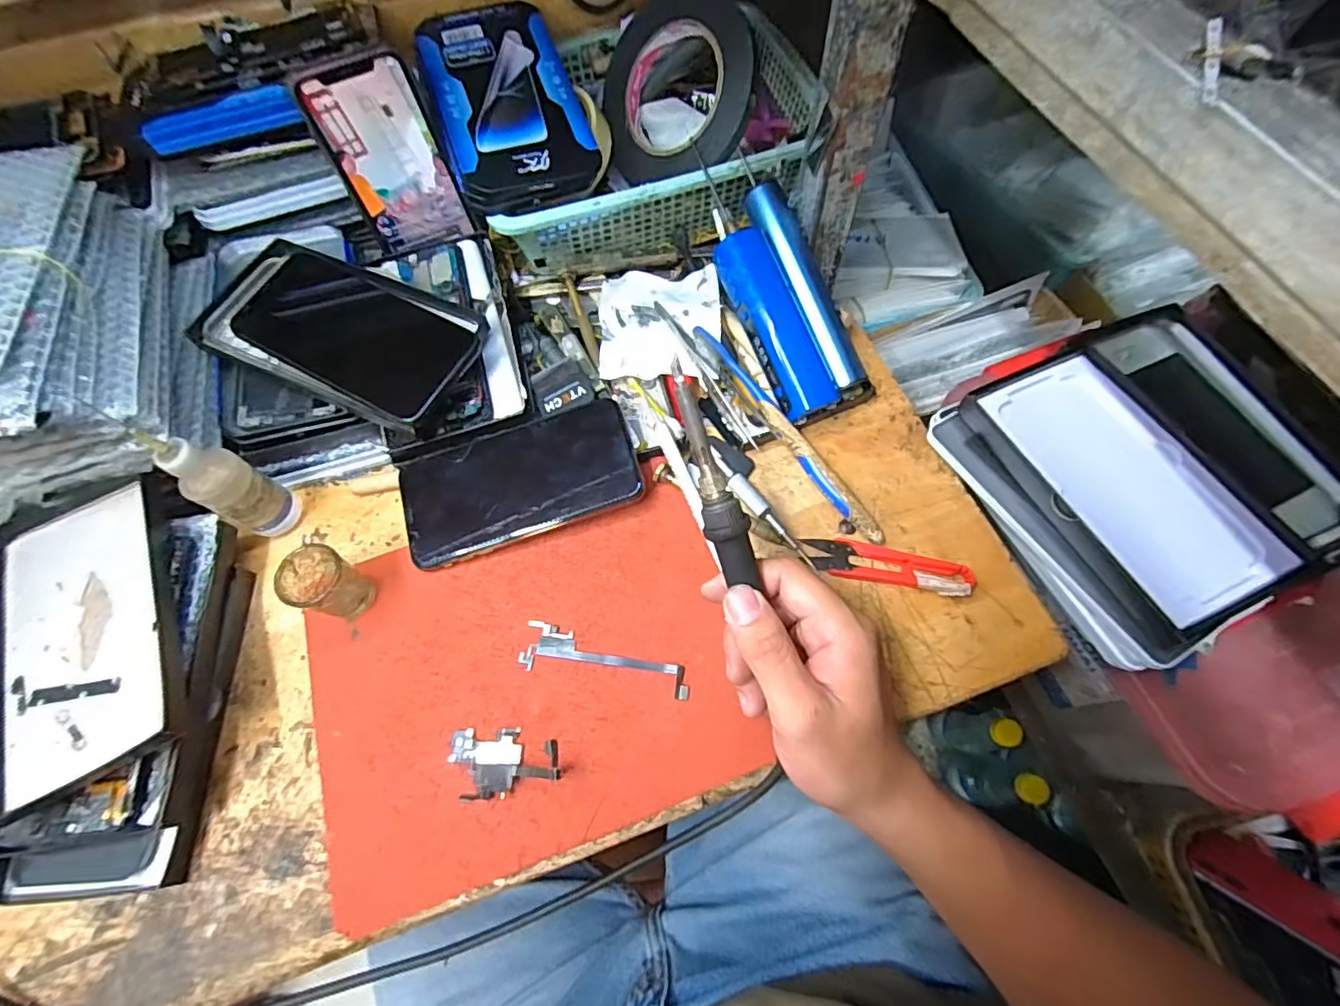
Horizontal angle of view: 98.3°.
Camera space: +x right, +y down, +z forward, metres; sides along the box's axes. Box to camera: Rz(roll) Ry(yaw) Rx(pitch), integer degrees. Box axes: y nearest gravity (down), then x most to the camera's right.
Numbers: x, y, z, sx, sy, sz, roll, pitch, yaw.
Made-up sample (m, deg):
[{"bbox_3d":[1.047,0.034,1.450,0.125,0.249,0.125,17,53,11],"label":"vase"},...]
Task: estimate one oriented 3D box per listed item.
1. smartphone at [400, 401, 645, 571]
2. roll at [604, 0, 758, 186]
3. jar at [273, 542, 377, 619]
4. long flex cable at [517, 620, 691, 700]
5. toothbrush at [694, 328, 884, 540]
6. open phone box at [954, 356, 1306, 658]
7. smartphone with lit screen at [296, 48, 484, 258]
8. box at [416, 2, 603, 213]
[{"bbox_3d":[-0.098,-0.015,0.374,0.151,0.015,0.071,-18,67,-5],"label":"smartphone"},{"bbox_3d":[0.006,-0.306,0.422,0.119,0.016,0.122,6,106,28],"label":"roll"},{"bbox_3d":[-0.207,0.049,0.354,0.039,0.048,0.036,-1,66,3],"label":"jar"},{"bbox_3d":[-0.038,0.092,0.343,0.101,0.010,0.028,8,67,7],"label":"long flex cable"},{"bbox_3d":[0.076,-0.047,0.381,0.014,0.017,0.181,-35,76,-10],"label":"toothbrush"},{"bbox_3d":[0.275,-0.011,0.355,0.104,0.019,0.180,-23,64,-5],"label":"open phone box"},{"bbox_3d":[-0.199,-0.243,0.419,0.072,0.129,0.013,-28,57,-9],"label":"smartphone with lit screen"},{"bbox_3d":[-0.118,-0.292,0.425,0.101,0.025,0.166,-19,67,-5],"label":"box"}]

